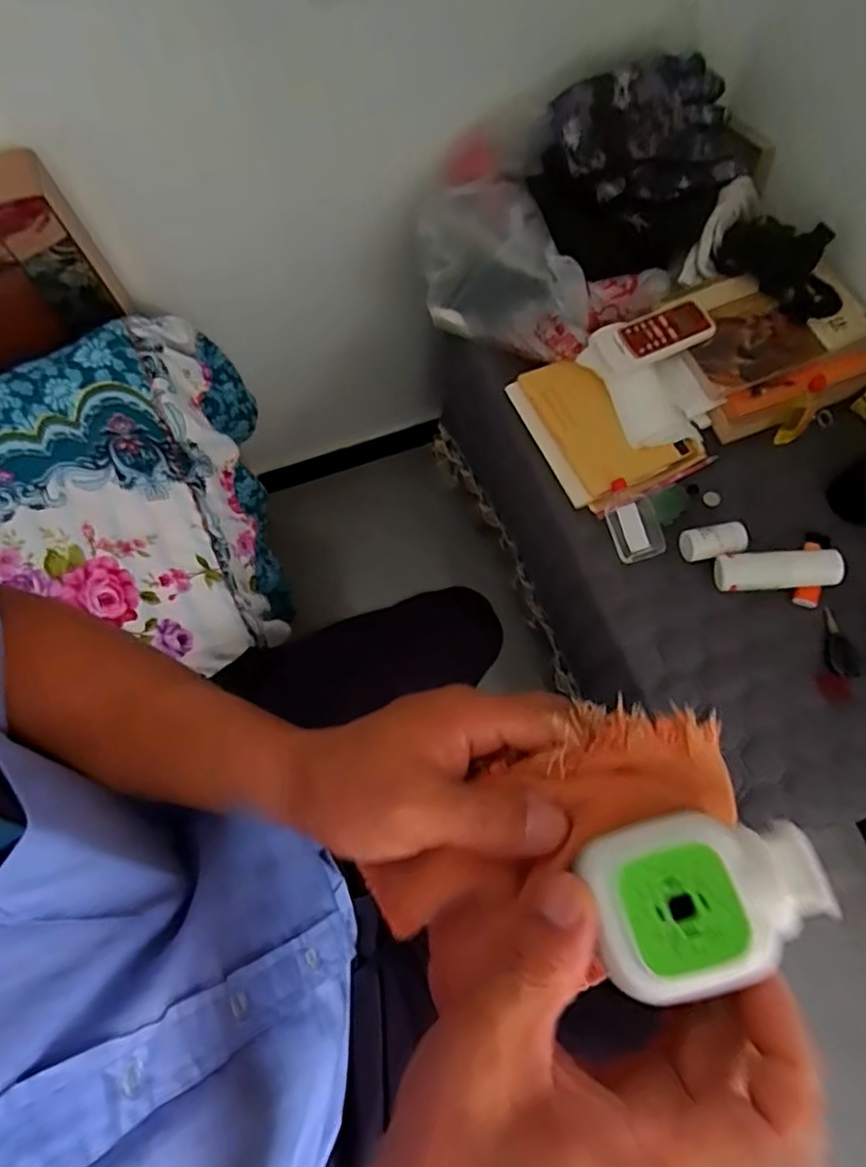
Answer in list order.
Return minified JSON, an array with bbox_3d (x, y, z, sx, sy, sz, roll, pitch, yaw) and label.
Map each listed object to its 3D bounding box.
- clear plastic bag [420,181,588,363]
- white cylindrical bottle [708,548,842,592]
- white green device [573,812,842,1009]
[{"bbox_3d":[0.081,-0.371,0.733,0.184,0.083,0.208,-3,71,1],"label":"clear plastic bag"},{"bbox_3d":[0.351,-0.011,0.637,0.116,0.035,0.038,-2,71,2],"label":"white cylindrical bottle"},{"bbox_3d":[0.091,0.104,0.207,0.076,0.019,0.050,-19,72,-4],"label":"white green device"}]

